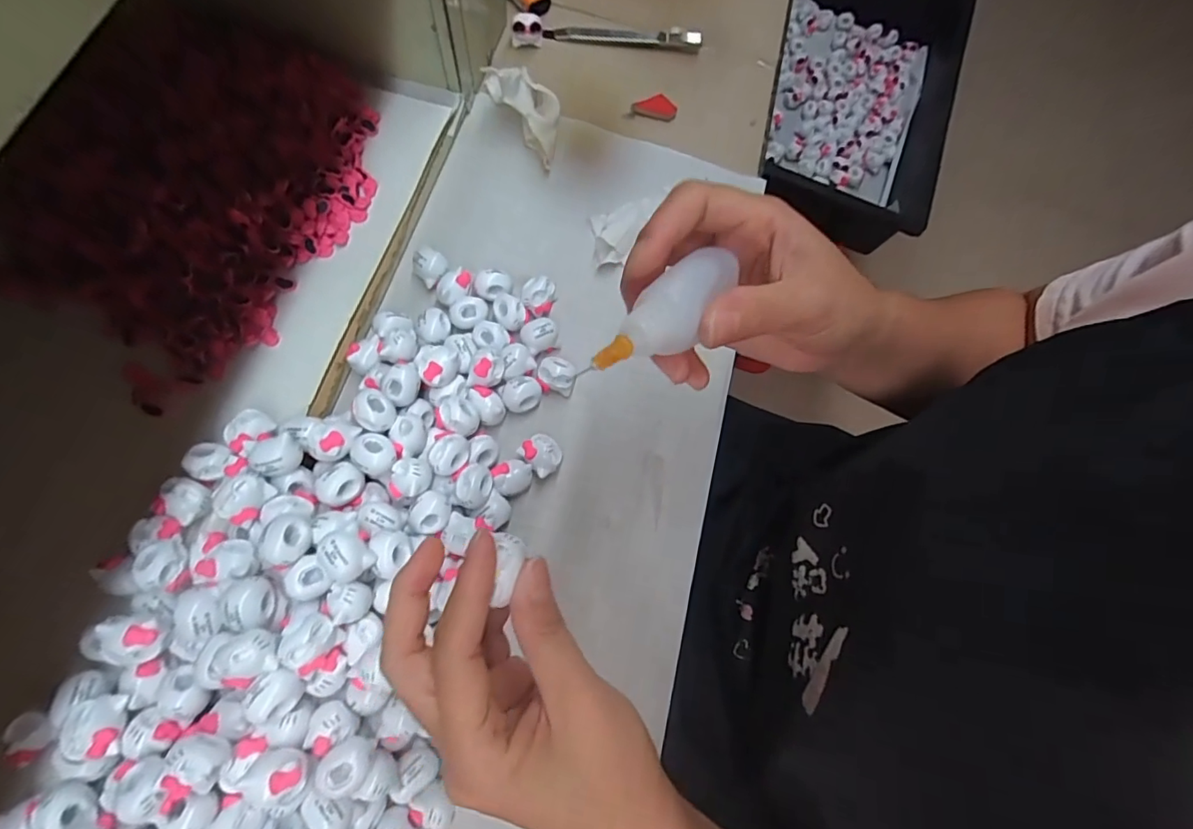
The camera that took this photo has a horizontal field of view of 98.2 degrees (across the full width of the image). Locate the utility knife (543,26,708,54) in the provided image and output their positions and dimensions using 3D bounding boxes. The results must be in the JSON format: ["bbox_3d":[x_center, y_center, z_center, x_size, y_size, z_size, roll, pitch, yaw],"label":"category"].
[{"bbox_3d":[0.023,-0.320,0.437,0.131,0.012,0.013,3,74,0],"label":"utility knife"}]

